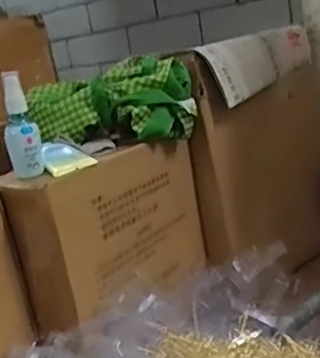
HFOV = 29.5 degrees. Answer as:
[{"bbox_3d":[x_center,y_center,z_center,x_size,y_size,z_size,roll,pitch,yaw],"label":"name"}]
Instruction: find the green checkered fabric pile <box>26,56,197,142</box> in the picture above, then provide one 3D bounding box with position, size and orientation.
[{"bbox_3d":[-0.063,-0.101,0.814,0.212,0.092,0.076,-7,13,12],"label":"green checkered fabric pile"}]

